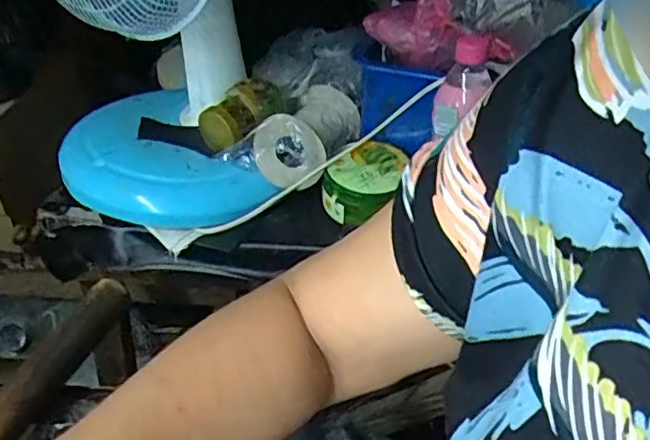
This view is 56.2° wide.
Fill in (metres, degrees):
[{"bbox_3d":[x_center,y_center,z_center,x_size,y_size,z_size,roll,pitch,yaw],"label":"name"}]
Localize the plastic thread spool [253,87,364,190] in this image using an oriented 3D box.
[{"bbox_3d":[-0.015,-0.098,0.704,0.079,0.067,0.138,19,36,23],"label":"plastic thread spool"}]

